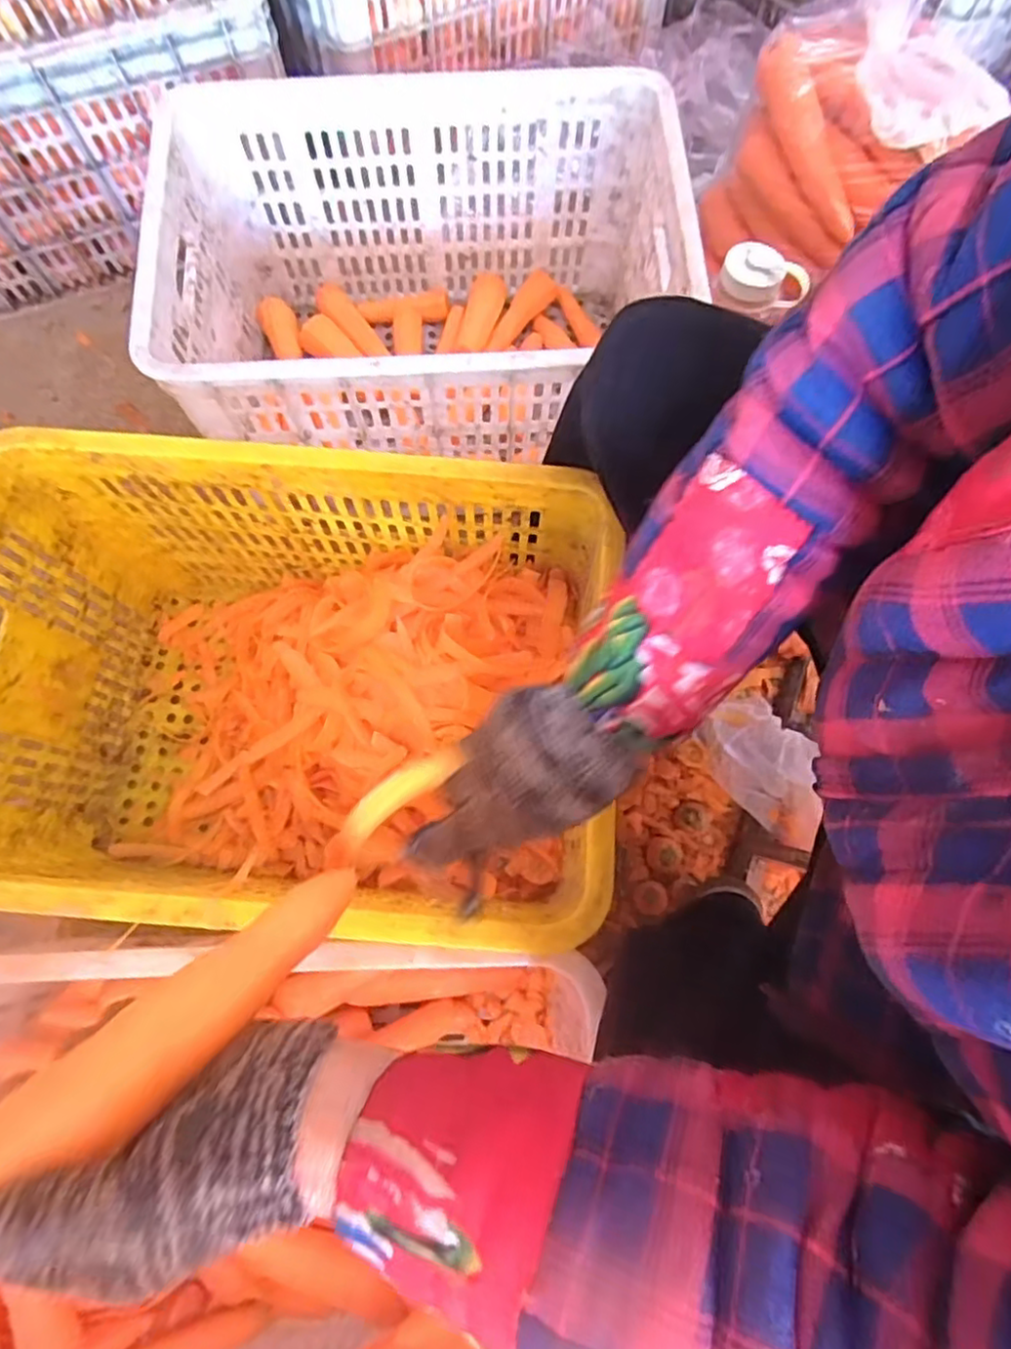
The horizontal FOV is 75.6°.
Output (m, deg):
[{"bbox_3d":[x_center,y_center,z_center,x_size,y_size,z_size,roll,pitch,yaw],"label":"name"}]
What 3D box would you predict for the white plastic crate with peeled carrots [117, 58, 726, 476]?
[{"bbox_3d":[-0.078,-0.409,0.747,0.503,0.280,0.358,-3,74,-1],"label":"white plastic crate with peeled carrots"}]

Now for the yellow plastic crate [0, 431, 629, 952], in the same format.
[{"bbox_3d":[-0.184,0.031,0.609,0.515,0.288,0.352,5,74,2],"label":"yellow plastic crate"}]

